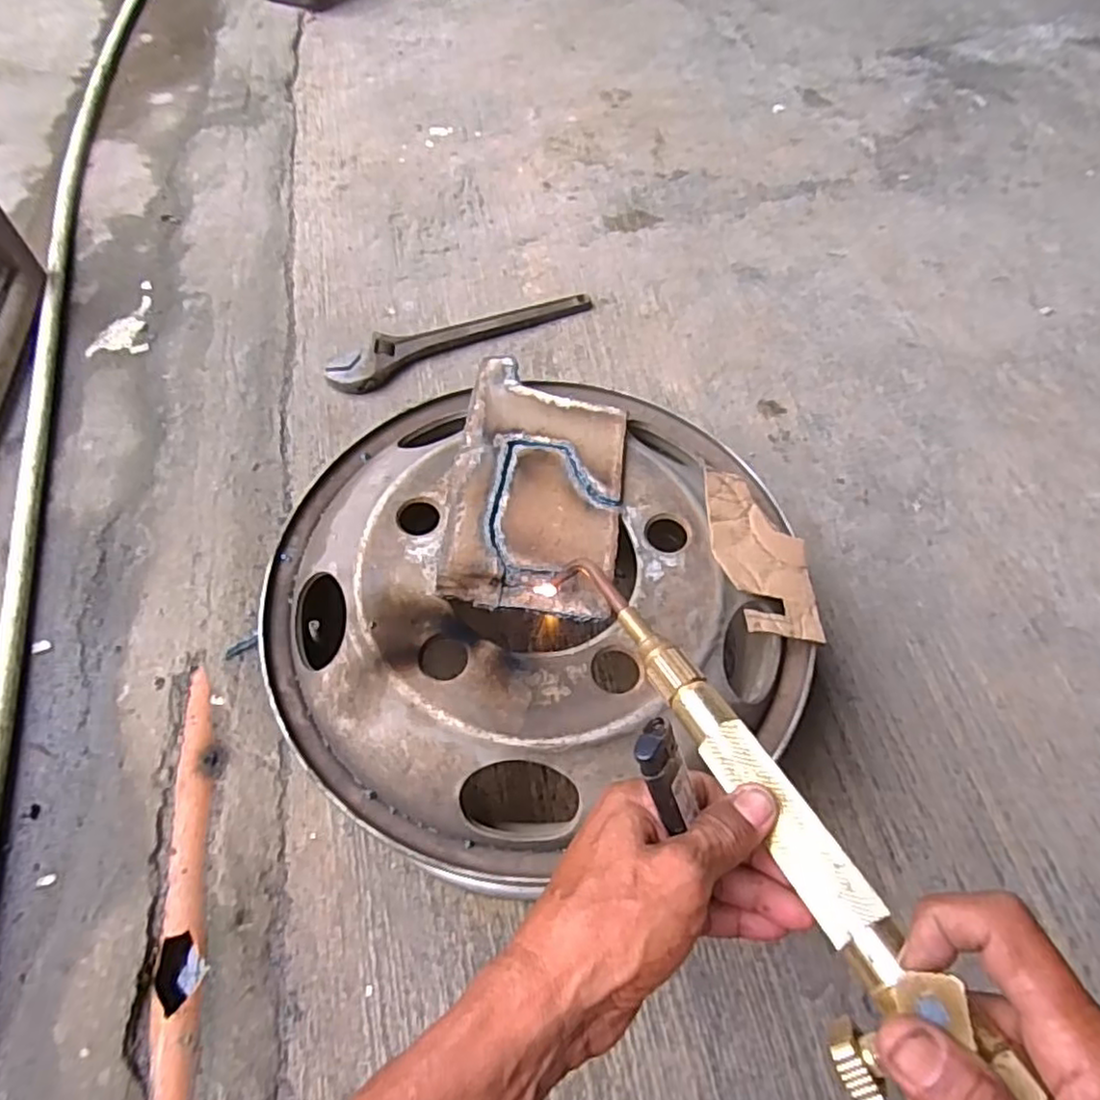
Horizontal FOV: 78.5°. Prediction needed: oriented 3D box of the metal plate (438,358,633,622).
[{"bbox_3d":[-0.009,-0.058,0.548,0.135,0.007,0.233,7,59,3],"label":"metal plate"}]

